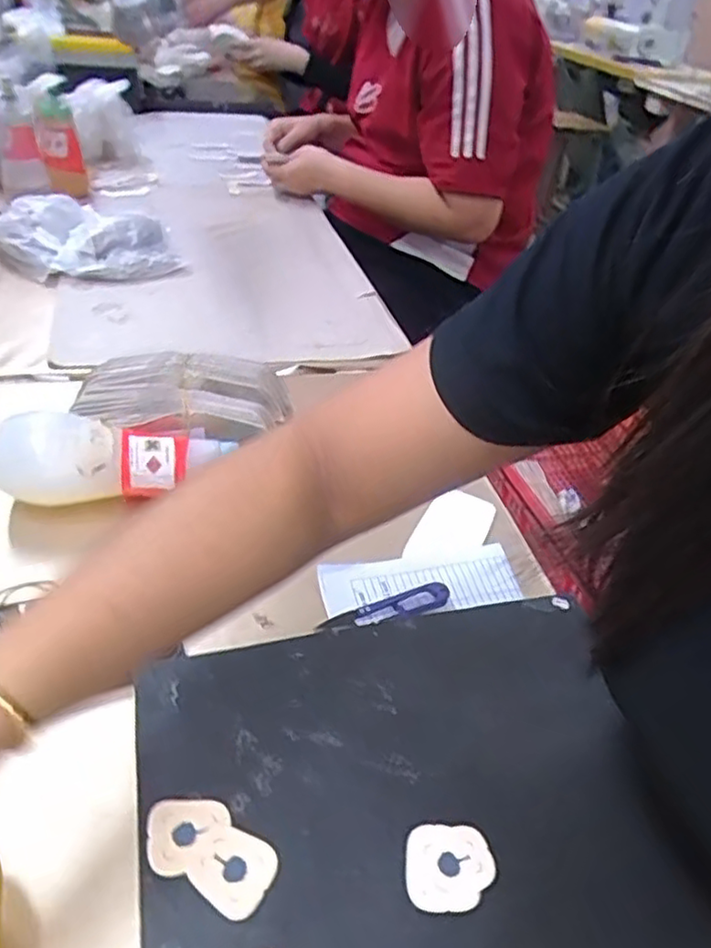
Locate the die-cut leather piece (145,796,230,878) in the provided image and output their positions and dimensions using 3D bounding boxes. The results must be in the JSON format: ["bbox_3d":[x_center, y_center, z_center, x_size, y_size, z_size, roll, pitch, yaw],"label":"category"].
[{"bbox_3d":[-0.081,0.173,0.326,0.038,0.004,0.034,-3,39,-13],"label":"die-cut leather piece"}]

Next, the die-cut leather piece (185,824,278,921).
[{"bbox_3d":[-0.058,0.184,0.317,0.038,0.004,0.033,23,41,19],"label":"die-cut leather piece"}]

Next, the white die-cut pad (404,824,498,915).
[{"bbox_3d":[0.046,0.191,0.329,0.042,0.006,0.037,3,38,-5],"label":"white die-cut pad"}]

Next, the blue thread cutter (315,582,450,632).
[{"bbox_3d":[0.022,0.096,0.480,0.099,0.010,0.021,-10,38,-24],"label":"blue thread cutter"}]

